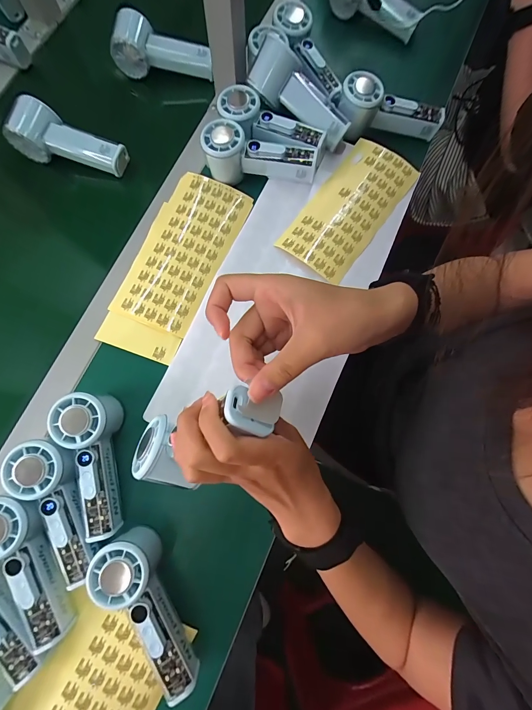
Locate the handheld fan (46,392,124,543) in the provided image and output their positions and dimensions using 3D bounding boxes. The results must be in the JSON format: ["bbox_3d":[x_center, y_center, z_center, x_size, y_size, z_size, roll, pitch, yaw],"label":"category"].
[{"bbox_3d":[-0.193,0.119,0.334,0.053,0.057,0.150,-6,78,-2],"label":"handheld fan"}]

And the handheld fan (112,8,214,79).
[{"bbox_3d":[-0.157,-0.465,0.462,0.150,0.054,0.047,7,77,1],"label":"handheld fan"}]

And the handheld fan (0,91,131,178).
[{"bbox_3d":[-0.276,-0.298,0.425,0.150,0.045,0.057,19,78,3],"label":"handheld fan"}]

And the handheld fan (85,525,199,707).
[{"bbox_3d":[-0.122,0.260,0.309,0.049,0.060,0.152,-27,79,-6],"label":"handheld fan"}]

